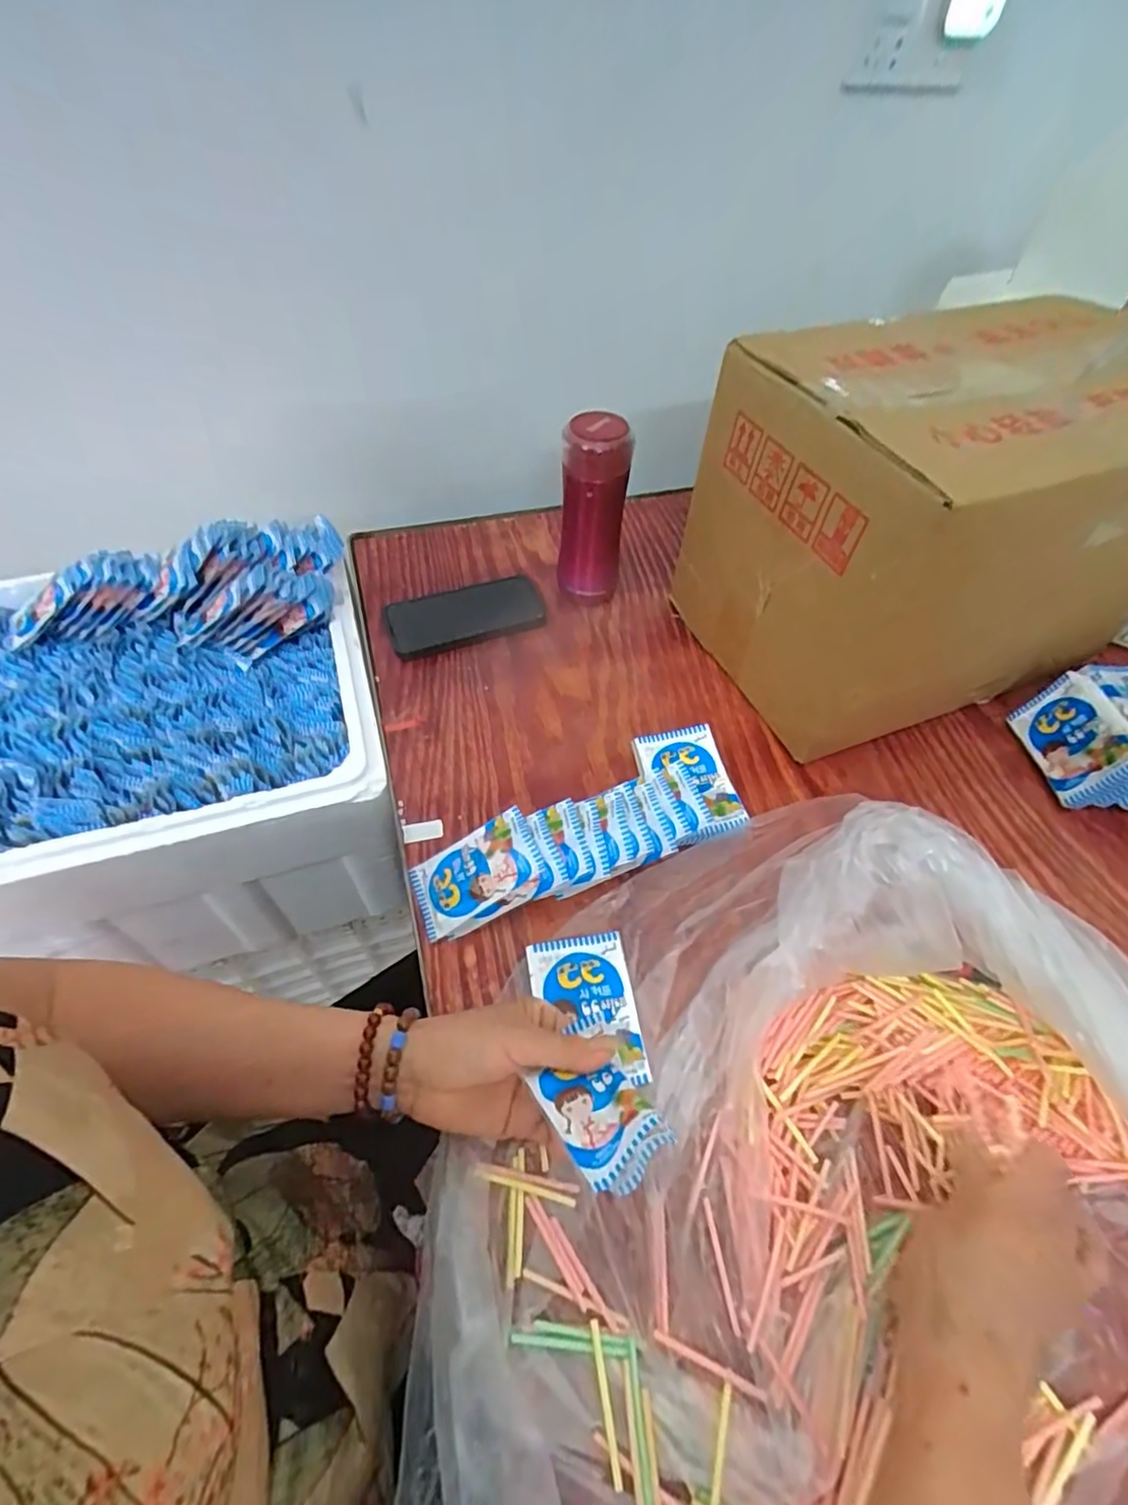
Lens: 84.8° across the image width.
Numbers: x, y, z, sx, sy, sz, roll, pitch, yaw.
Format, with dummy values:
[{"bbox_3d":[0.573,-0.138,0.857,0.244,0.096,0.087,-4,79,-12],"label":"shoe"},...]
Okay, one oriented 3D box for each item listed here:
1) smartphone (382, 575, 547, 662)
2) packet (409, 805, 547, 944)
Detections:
[{"bbox_3d":[-0.108,-0.151,0.677,0.166,0.019,0.077,-16,55,-14],"label":"smartphone"},{"bbox_3d":[-0.070,0.095,0.485,0.104,0.012,0.064,-33,55,4],"label":"packet"}]

